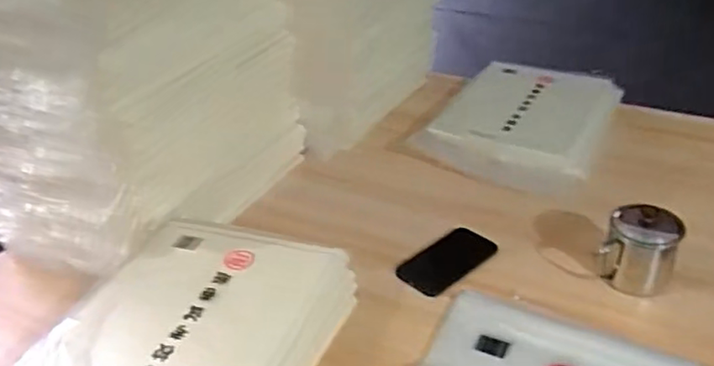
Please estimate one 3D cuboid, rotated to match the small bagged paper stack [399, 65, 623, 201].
[{"bbox_3d":[0.335,-0.127,1.245,0.319,0.068,0.451,16,36,28],"label":"small bagged paper stack"}]

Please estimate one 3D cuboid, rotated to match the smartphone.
[{"bbox_3d":[0.132,0.114,0.902,0.155,0.010,0.083,-26,38,-32],"label":"smartphone"}]

